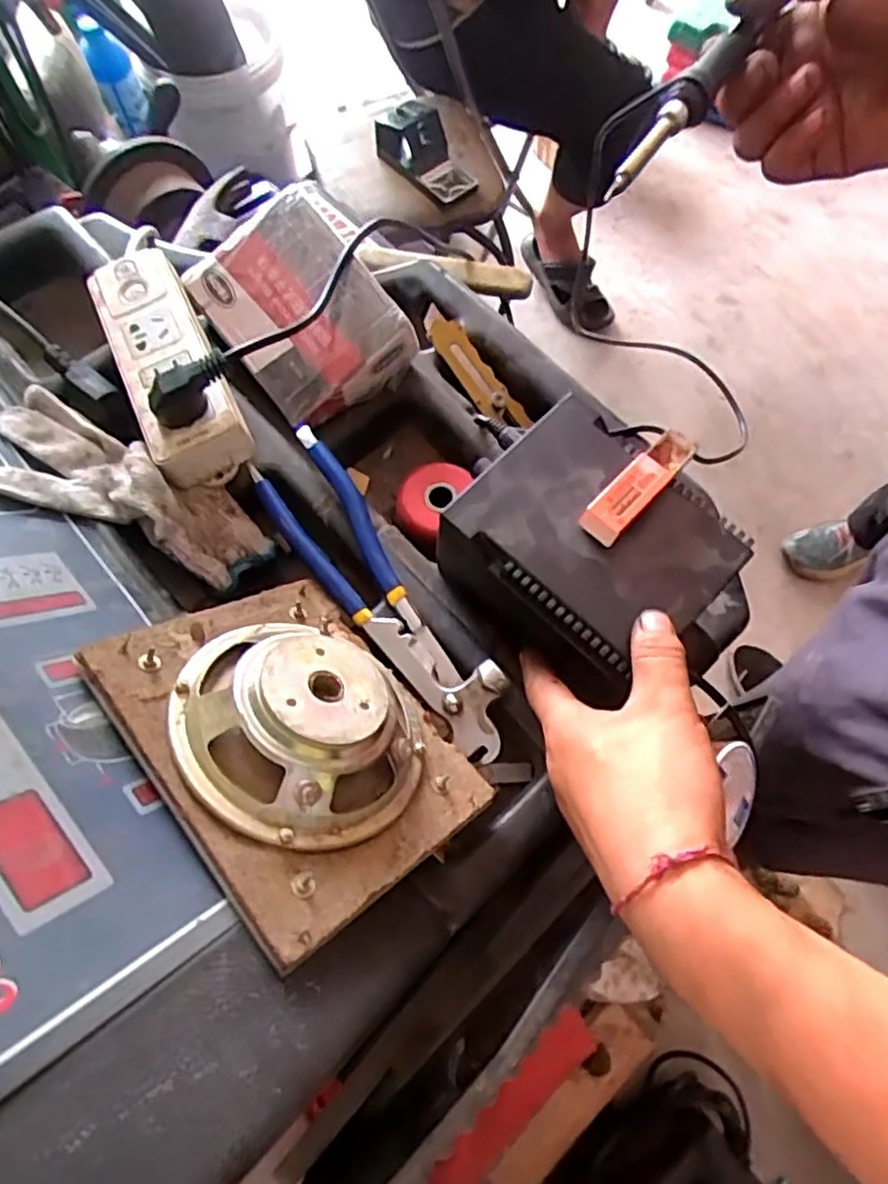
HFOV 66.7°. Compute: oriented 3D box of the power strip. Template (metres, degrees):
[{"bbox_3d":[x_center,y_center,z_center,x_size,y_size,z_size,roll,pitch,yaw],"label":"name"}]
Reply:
[{"bbox_3d":[-0.179,-0.152,0.437,0.063,0.034,0.176,-24,71,-11],"label":"power strip"}]

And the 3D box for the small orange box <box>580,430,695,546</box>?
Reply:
[{"bbox_3d":[0.105,-0.058,0.359,0.021,0.015,0.078,42,73,14],"label":"small orange box"}]

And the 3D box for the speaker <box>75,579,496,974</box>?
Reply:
[{"bbox_3d":[-0.066,0.060,0.325,0.169,0.050,0.139,46,40,17],"label":"speaker"}]

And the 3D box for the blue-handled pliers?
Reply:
[{"bbox_3d":[-0.040,-0.003,0.402,0.051,0.022,0.229,-33,73,-14],"label":"blue-handled pliers"}]

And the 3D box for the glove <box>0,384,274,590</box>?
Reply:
[{"bbox_3d":[-0.194,-0.061,0.404,0.175,0.053,0.078,29,69,-4],"label":"glove"}]

